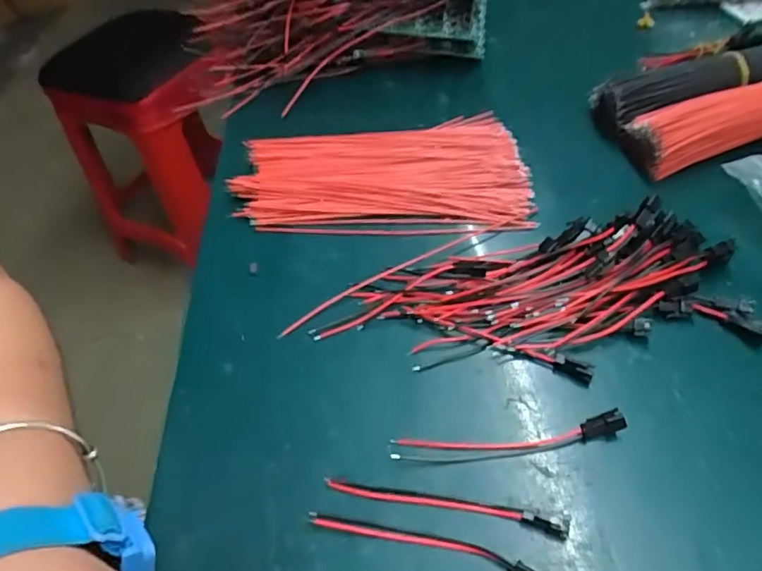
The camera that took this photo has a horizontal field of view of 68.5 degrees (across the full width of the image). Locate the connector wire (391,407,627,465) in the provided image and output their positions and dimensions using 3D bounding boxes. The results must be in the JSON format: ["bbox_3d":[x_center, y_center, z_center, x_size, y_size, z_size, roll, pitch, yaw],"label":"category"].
[{"bbox_3d":[0.056,0.068,0.249,0.102,0.009,0.013,-7,48,0],"label":"connector wire"}]

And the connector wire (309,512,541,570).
[{"bbox_3d":[0.020,0.103,0.223,0.101,0.009,0.013,11,51,16],"label":"connector wire"}]

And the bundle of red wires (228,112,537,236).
[{"bbox_3d":[0.000,-0.076,0.377,0.189,0.011,0.102,-2,48,5],"label":"bundle of red wires"}]

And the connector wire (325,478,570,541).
[{"bbox_3d":[0.026,0.091,0.234,0.101,0.007,0.009,7,50,12],"label":"connector wire"}]

